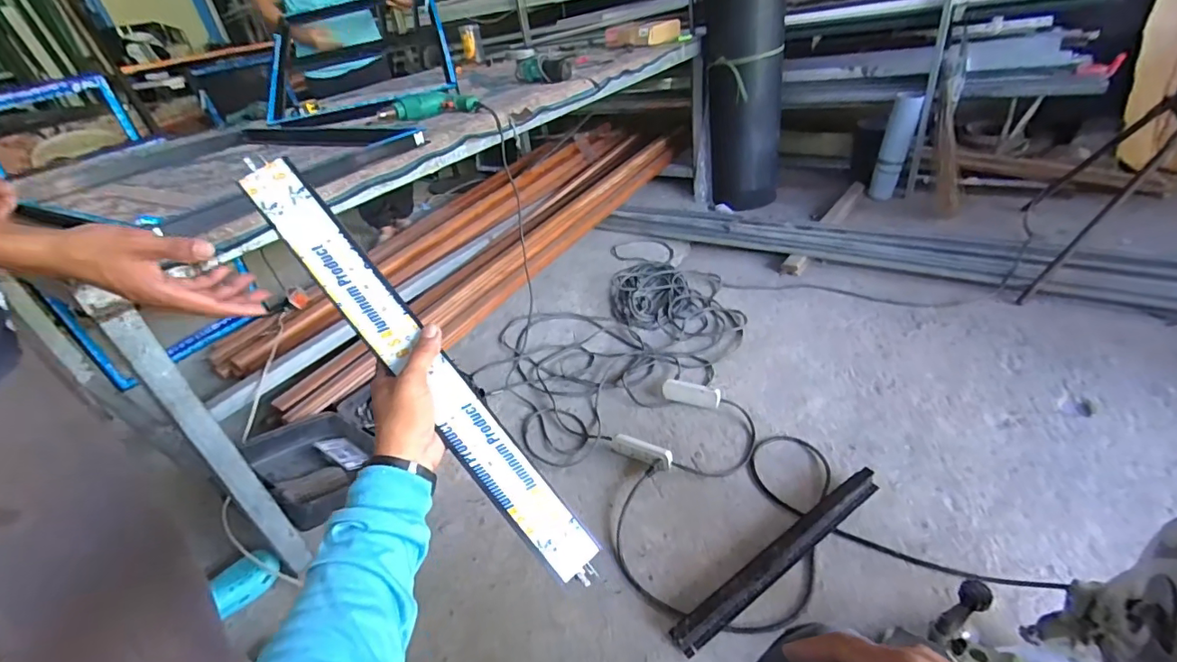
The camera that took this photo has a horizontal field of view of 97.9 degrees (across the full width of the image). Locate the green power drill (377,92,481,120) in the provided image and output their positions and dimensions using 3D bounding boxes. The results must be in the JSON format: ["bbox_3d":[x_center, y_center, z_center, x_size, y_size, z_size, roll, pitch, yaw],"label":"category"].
[{"bbox_3d":[-0.447,-0.645,1.465,0.276,0.057,0.095,-4,34,7],"label":"green power drill"}]

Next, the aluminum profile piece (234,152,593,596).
[{"bbox_3d":[-0.162,0.039,0.517,0.055,0.513,0.020,-40,1,-37],"label":"aluminum profile piece"}]

